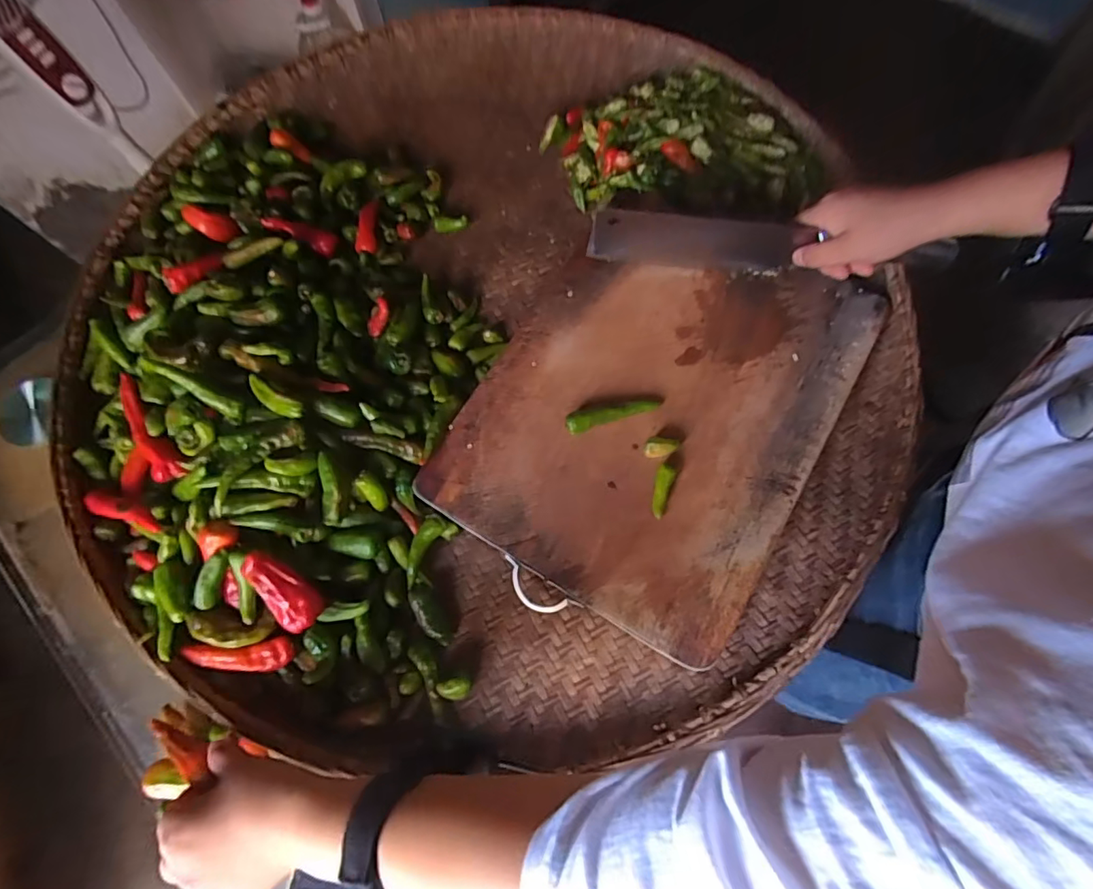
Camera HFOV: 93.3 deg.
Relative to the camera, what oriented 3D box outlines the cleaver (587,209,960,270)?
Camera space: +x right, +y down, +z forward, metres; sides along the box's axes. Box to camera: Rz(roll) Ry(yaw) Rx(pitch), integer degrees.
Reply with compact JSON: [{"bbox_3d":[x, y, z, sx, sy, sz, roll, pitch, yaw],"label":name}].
[{"bbox_3d":[0.190,-0.173,0.457,0.301,0.083,0.021,6,72,3],"label":"cleaver"}]

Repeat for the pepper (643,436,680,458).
[{"bbox_3d":[0.102,0.002,0.455,0.032,0.013,0.018,-6,72,1],"label":"pepper"}]

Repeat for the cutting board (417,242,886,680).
[{"bbox_3d":[0.094,-0.033,0.468,0.298,0.014,0.354,25,75,12],"label":"cutting board"}]

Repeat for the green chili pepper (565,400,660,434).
[{"bbox_3d":[0.059,-0.029,0.465,0.087,0.020,0.019,-19,72,-4],"label":"green chili pepper"}]

